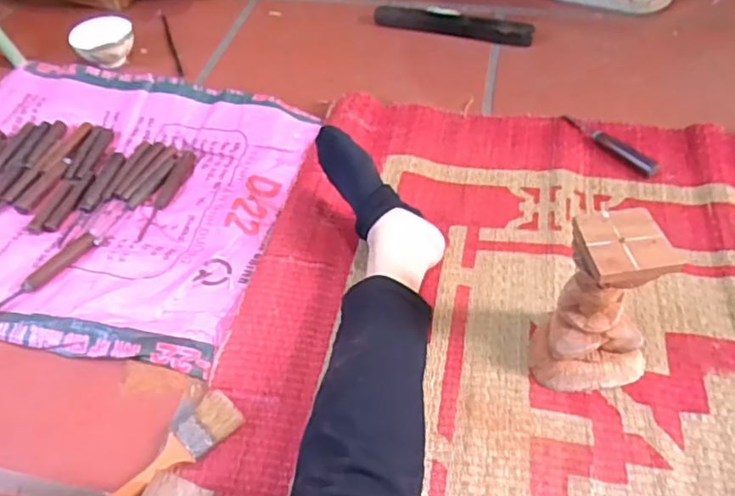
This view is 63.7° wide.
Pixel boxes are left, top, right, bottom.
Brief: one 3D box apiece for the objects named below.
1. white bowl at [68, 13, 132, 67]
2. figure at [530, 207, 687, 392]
[{"bbox_3d":[-0.472,-0.365,1.068,0.105,0.065,0.105,-1,51,1],"label":"white bowl"},{"bbox_3d":[0.237,0.059,0.611,0.114,0.180,0.114,-1,51,1],"label":"figure"}]

